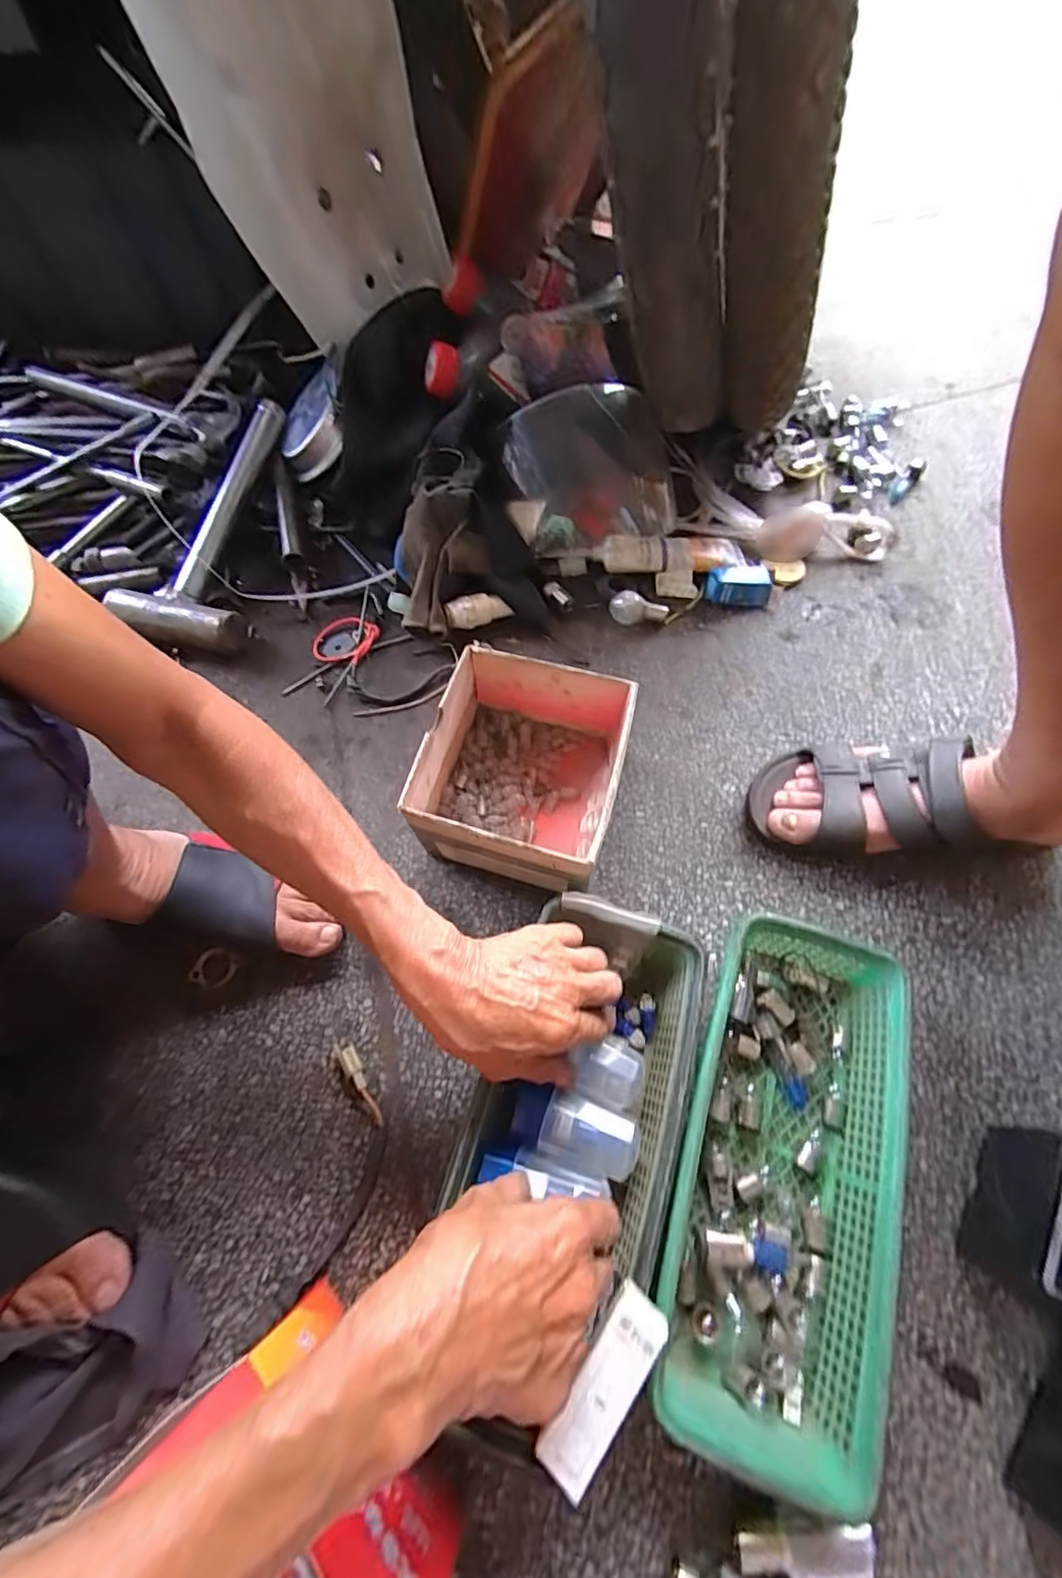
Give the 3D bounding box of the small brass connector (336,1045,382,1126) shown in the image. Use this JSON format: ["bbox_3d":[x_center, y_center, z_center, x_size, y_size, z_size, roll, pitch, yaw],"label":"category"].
[{"bbox_3d":[-0.127,0.219,0.408,0.014,0.012,0.063,-37,69,-14],"label":"small brass connector"}]

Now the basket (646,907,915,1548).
[{"bbox_3d":[0.162,0.238,0.356,0.132,0.062,0.287,18,67,10],"label":"basket"}]

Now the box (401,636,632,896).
[{"bbox_3d":[-0.006,-0.009,0.458,0.147,0.105,0.170,14,66,8],"label":"box"}]

